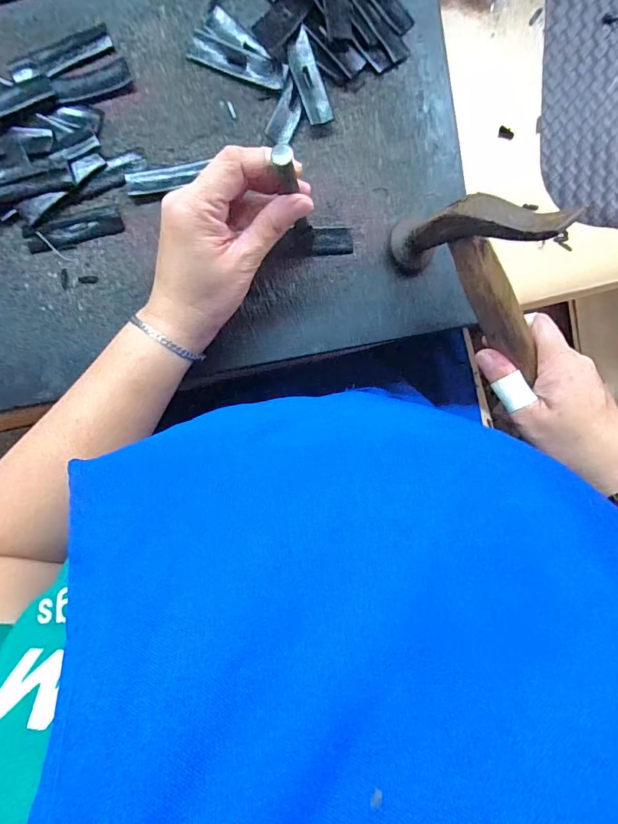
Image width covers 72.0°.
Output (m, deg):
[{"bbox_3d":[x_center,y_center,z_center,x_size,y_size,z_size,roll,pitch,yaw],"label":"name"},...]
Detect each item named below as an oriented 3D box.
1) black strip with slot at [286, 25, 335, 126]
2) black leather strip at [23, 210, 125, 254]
[{"bbox_3d":[0.000,-0.244,0.313,0.020,0.009,0.064,-20,96,-3],"label":"black strip with slot"},{"bbox_3d":[-0.172,-0.133,0.312,0.067,0.005,0.020,-17,96,-3],"label":"black leather strip"}]

